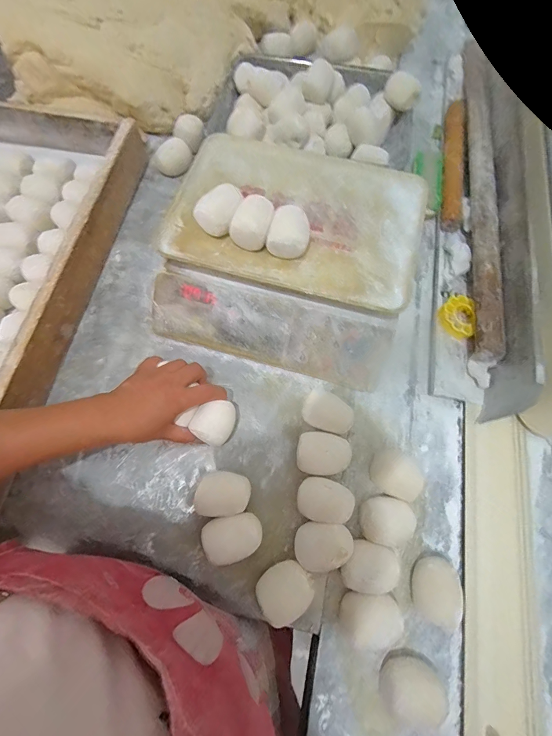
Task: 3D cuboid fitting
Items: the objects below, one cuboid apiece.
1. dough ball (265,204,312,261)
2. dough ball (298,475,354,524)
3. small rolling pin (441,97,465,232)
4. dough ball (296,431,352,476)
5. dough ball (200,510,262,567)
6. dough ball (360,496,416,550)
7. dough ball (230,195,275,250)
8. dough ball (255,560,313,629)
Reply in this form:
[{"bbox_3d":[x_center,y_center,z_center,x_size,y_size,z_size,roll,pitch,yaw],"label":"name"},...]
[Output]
[{"bbox_3d":[0.016,-0.166,0.417,0.050,0.044,0.053,0,71,-1],"label":"dough ball"},{"bbox_3d":[0.059,0.160,0.405,0.063,0.044,0.048,13,71,3],"label":"dough ball"},{"bbox_3d":[0.321,-0.372,0.598,0.030,0.030,0.304,11,71,3],"label":"small rolling pin"},{"bbox_3d":[0.060,0.110,0.425,0.066,0.038,0.051,7,71,2],"label":"dough ball"},{"bbox_3d":[-0.049,0.197,0.389,0.064,0.046,0.047,-9,71,-4],"label":"dough ball"},{"bbox_3d":[0.133,0.187,0.403,0.063,0.041,0.049,17,71,5],"label":"dough ball"},{"bbox_3d":[-0.028,-0.181,0.423,0.044,0.041,0.056,16,71,5],"label":"dough ball"},{"bbox_3d":[0.011,0.249,0.373,0.055,0.049,0.052,0,71,-1],"label":"dough ball"}]

